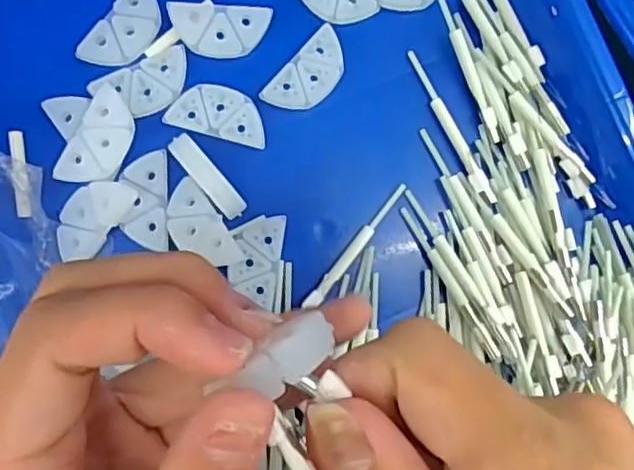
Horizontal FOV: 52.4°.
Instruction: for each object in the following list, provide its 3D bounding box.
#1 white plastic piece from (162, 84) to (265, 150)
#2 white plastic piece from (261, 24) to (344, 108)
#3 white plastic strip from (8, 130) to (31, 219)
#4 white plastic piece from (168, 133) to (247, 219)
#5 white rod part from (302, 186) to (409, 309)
[{"bbox_3d":[-0.038,-0.048,0.254,0.038,0.005,0.019,15,87,-3],"label":"white plastic piece"},{"bbox_3d":[-0.002,-0.064,0.257,0.019,0.004,0.038,42,85,-2],"label":"white plastic piece"},{"bbox_3d":[-0.115,-0.024,0.251,0.004,0.004,0.034,-7,88,-4],"label":"white plastic strip"},{"bbox_3d":[-0.043,-0.023,0.254,0.010,0.007,0.038,-41,91,-5],"label":"white plastic piece"},{"bbox_3d":[0.016,0.004,0.257,0.006,0.008,0.062,38,86,-2],"label":"white rod part"}]

